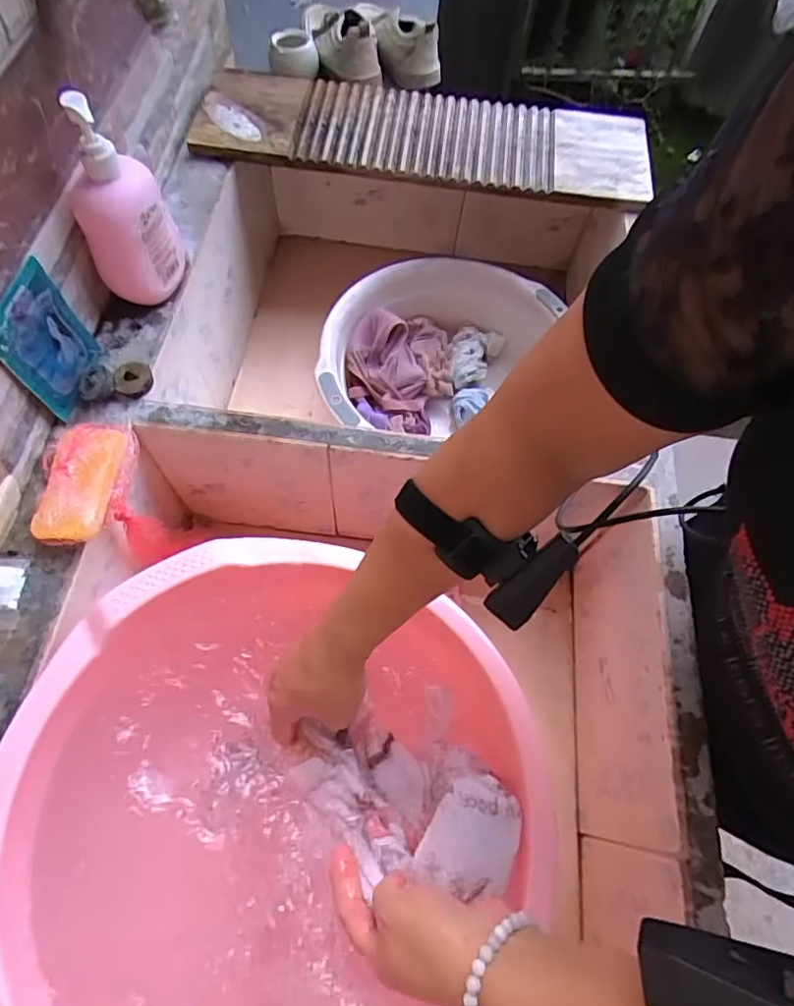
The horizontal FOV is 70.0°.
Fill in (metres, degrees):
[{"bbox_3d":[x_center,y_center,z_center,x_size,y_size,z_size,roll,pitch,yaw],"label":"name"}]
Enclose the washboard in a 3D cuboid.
[{"bbox_3d":[0.040,-0.491,0.754,0.576,0.033,0.173,6,64,-1],"label":"washboard"}]

